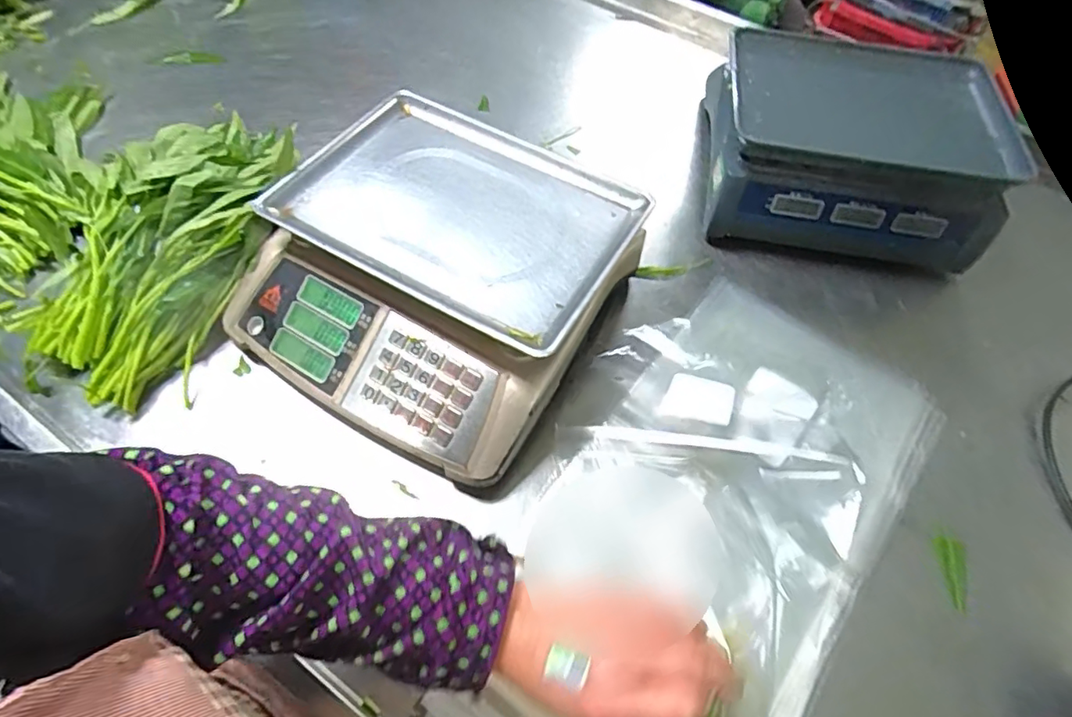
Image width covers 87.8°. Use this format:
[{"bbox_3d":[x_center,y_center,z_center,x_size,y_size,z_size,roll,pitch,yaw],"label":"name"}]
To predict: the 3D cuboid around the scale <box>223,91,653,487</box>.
[{"bbox_3d":[-0.101,-0.093,0.593,0.339,0.117,0.339,28,61,13],"label":"scale"}]

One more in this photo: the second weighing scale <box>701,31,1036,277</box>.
[{"bbox_3d":[0.396,-0.263,0.724,0.330,0.144,0.259,11,58,3],"label":"second weighing scale"}]

